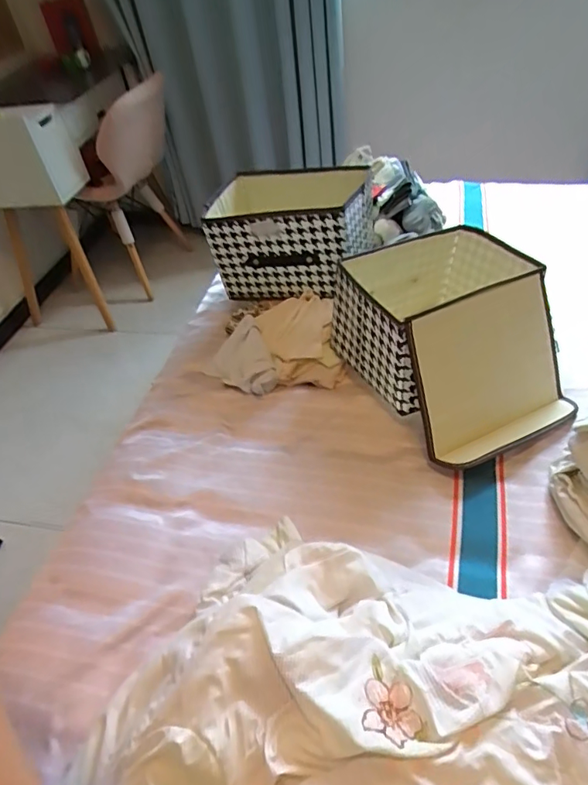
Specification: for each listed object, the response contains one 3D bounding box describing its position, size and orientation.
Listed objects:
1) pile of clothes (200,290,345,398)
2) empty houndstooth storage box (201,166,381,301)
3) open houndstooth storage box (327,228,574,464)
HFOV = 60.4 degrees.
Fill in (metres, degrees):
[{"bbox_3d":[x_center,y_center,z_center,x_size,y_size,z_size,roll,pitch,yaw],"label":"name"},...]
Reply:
[{"bbox_3d":[-0.042,-0.092,0.881,0.223,0.082,0.207,-10,45,-4],"label":"pile of clothes"},{"bbox_3d":[-0.003,-0.297,0.932,0.291,0.155,0.243,-4,46,5],"label":"empty houndstooth storage box"},{"bbox_3d":[0.254,-0.091,0.777,0.294,0.183,0.333,-25,48,-17],"label":"open houndstooth storage box"}]

